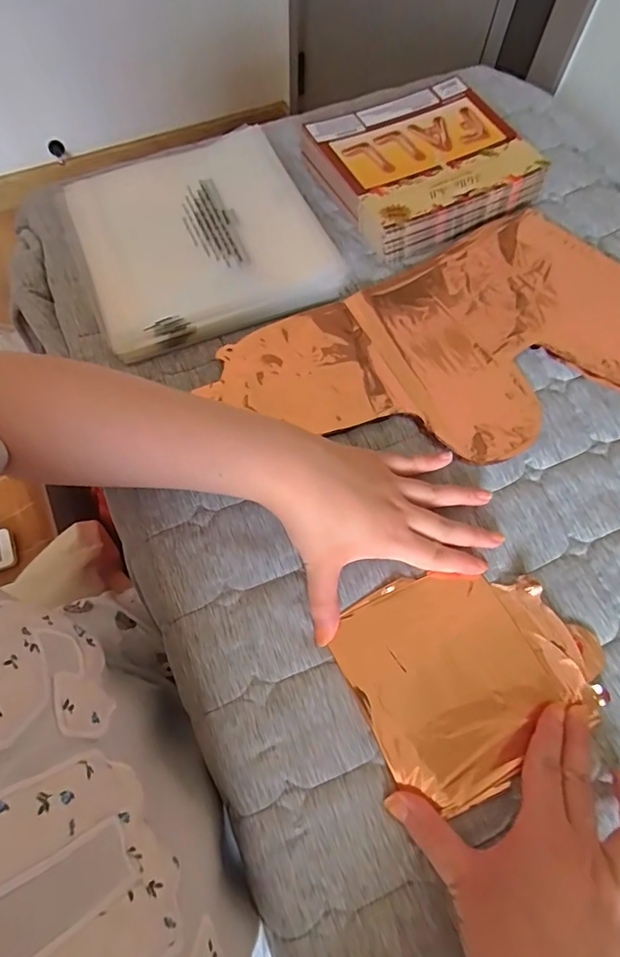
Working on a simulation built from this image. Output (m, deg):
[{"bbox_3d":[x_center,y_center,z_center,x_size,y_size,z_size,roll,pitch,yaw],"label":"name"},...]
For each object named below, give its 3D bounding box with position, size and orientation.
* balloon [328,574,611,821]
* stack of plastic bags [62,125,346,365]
[{"bbox_3d":[0.110,0.127,0.339,0.159,0.010,0.137,-25,70,-10],"label":"balloon"},{"bbox_3d":[-0.107,-0.233,0.468,0.208,0.028,0.225,-20,69,-9],"label":"stack of plastic bags"}]

